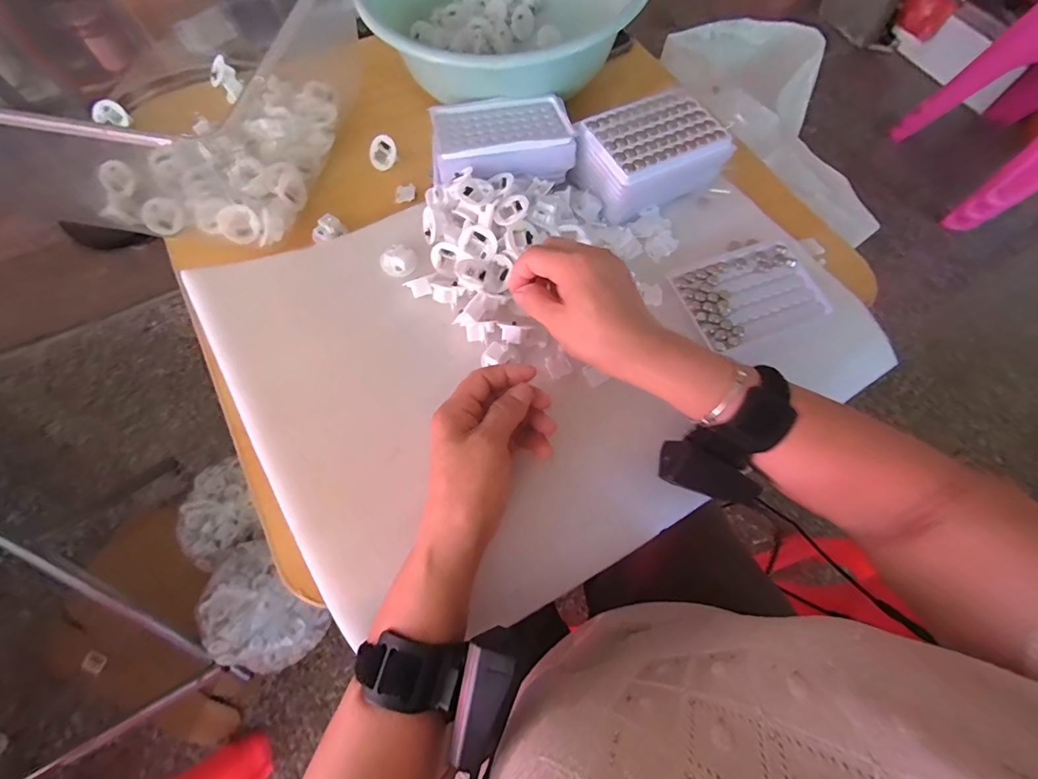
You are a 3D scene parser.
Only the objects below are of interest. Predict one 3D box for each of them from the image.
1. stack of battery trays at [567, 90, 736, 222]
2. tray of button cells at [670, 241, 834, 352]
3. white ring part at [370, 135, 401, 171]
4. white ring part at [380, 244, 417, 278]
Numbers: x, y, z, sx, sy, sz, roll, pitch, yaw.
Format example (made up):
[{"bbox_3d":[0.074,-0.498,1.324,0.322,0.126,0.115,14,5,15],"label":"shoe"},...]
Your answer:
[{"bbox_3d":[0.126,-0.229,0.441,0.133,0.047,0.089,-25,71,-12],"label":"stack of battery trays"},{"bbox_3d":[0.211,-0.086,0.416,0.125,0.014,0.084,-20,70,-10],"label":"tray of button cells"},{"bbox_3d":[-0.138,-0.242,0.464,0.030,0.012,0.031,-9,108,16],"label":"white ring part"},{"bbox_3d":[-0.109,-0.118,0.410,0.031,0.016,0.028,-25,71,-12],"label":"white ring part"}]

